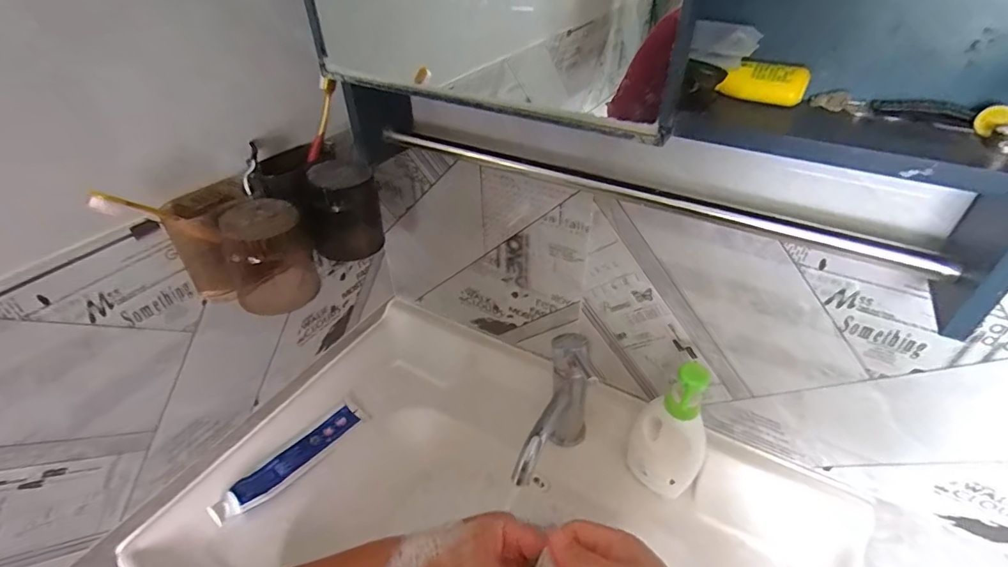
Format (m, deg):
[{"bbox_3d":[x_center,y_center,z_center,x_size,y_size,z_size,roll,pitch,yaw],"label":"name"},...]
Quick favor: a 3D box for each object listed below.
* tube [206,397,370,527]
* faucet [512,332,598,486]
[{"bbox_3d":[-0.279,0.229,0.615,0.049,0.031,0.210,26,46,29],"label":"tube"},{"bbox_3d":[0.062,0.175,0.561,0.041,0.179,0.151,17,42,21],"label":"faucet"}]

